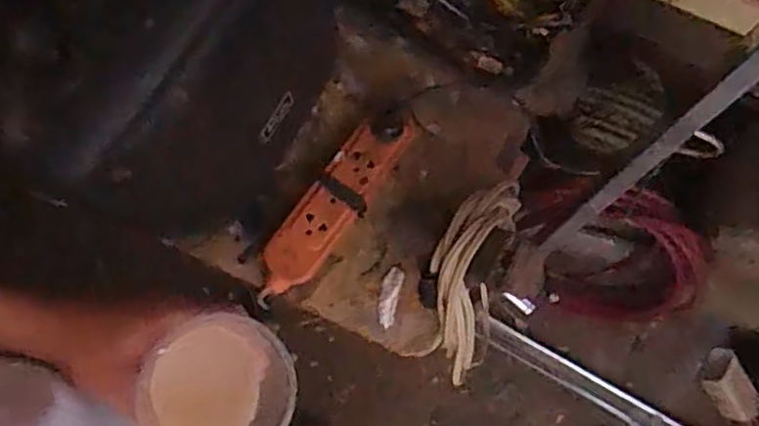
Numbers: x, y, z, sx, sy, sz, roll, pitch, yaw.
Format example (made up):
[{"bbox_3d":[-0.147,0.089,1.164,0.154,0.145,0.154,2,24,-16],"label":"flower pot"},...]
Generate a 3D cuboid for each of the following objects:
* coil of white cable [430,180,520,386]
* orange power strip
[{"bbox_3d":[0.088,0.069,0.692,0.079,0.148,0.196,13,81,2],"label":"coil of white cable"},{"bbox_3d":[-0.044,-0.011,0.671,0.051,0.028,0.204,37,83,6],"label":"orange power strip"}]

